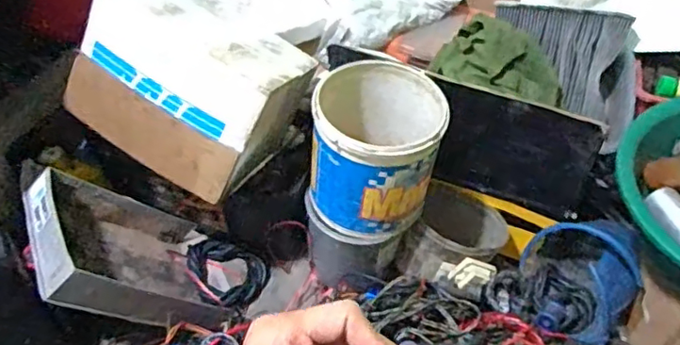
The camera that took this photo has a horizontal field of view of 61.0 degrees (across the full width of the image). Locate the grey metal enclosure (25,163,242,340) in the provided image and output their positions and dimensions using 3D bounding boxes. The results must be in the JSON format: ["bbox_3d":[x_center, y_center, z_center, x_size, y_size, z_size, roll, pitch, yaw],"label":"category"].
[{"bbox_3d":[-0.320,0.126,0.868,0.063,0.298,0.221,-37,56,10],"label":"grey metal enclosure"}]

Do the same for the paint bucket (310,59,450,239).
[{"bbox_3d":[0.053,-0.034,0.848,0.172,0.183,0.188,0,47,0],"label":"paint bucket"}]

